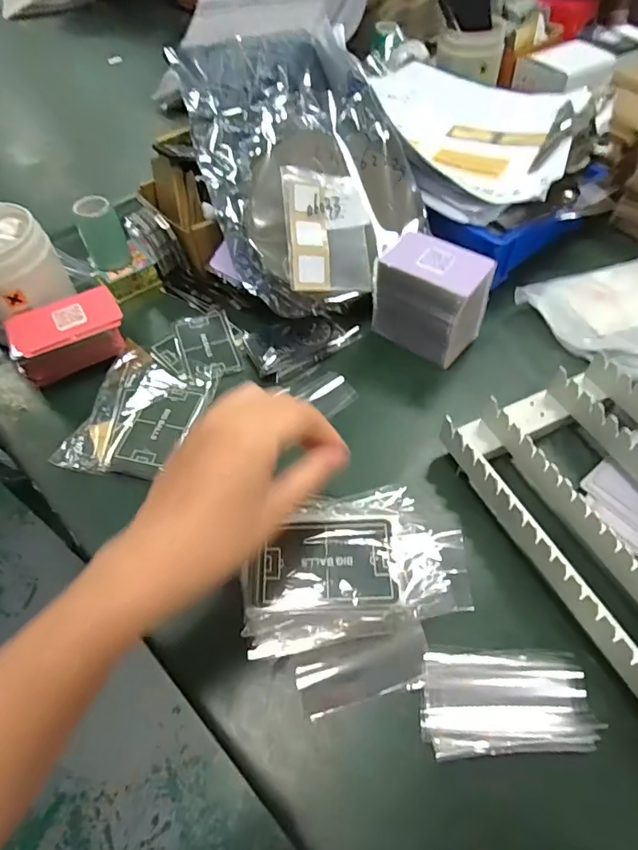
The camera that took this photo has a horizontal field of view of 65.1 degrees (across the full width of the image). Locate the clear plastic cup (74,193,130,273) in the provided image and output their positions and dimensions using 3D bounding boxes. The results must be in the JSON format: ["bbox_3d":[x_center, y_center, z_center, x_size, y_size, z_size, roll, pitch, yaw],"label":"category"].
[{"bbox_3d":[-0.224,-0.196,0.518,0.041,0.065,0.036,-23,57,-14],"label":"clear plastic cup"}]

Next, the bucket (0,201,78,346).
[{"bbox_3d":[-0.296,-0.137,0.485,0.088,0.108,0.092,-1,54,1],"label":"bucket"}]

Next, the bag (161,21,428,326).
[{"bbox_3d":[-0.013,-0.254,0.493,0.197,0.043,0.273,-21,89,-5],"label":"bag"}]

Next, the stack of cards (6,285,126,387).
[{"bbox_3d":[-0.236,-0.083,0.479,0.100,0.054,0.057,-21,57,-13],"label":"stack of cards"}]

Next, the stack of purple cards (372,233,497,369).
[{"bbox_3d":[0.100,-0.113,0.463,0.095,0.096,0.057,29,60,20],"label":"stack of purple cards"}]

